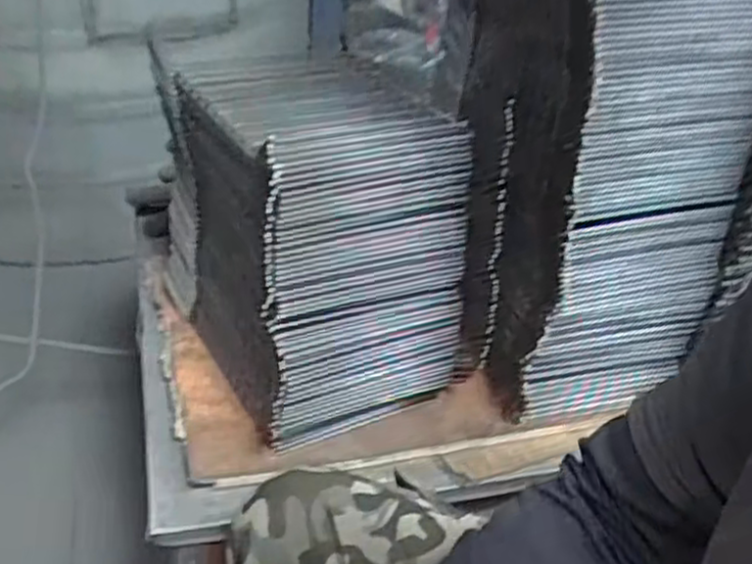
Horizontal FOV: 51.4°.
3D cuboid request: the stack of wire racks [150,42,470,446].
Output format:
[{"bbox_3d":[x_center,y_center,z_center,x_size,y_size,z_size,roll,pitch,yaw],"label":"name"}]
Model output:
[{"bbox_3d":[-0.064,-0.047,0.746,0.200,0.267,0.257,-15,39,-28],"label":"stack of wire racks"}]

